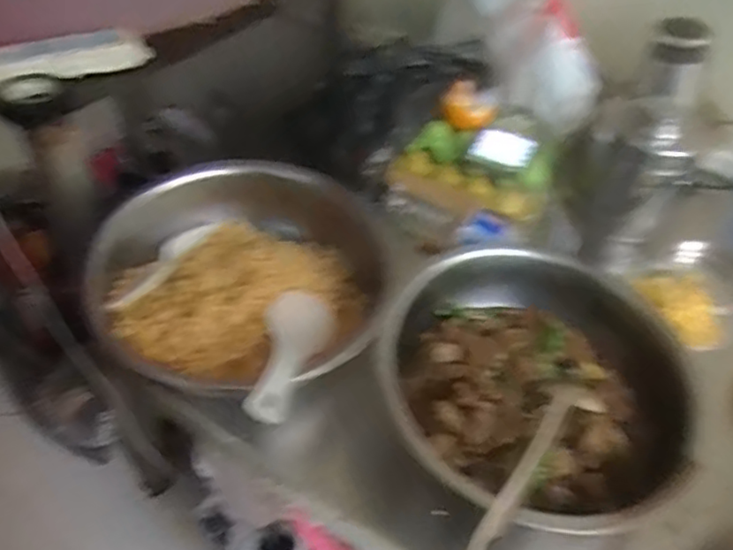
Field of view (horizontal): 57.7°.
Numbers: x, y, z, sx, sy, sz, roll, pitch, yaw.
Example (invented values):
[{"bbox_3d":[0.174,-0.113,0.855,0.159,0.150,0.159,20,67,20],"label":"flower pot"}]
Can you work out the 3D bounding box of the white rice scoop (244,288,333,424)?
[{"bbox_3d":[-0.076,0.080,0.669,0.064,0.031,0.206,9,29,4],"label":"white rice scoop"}]

